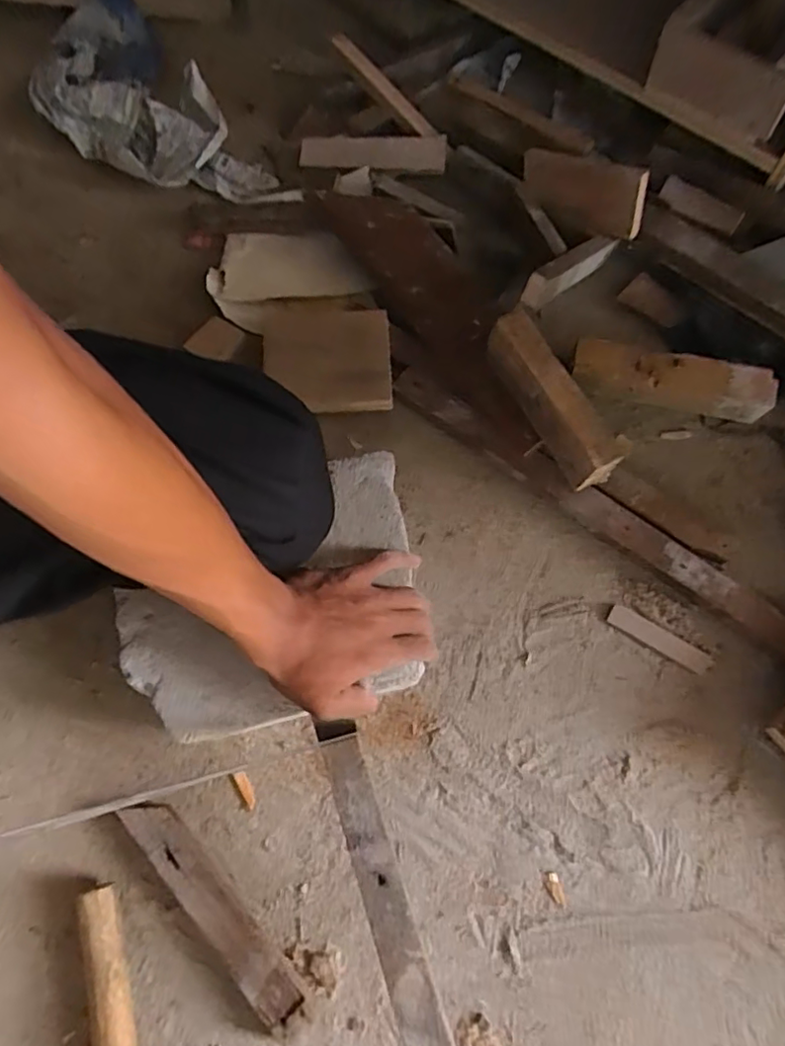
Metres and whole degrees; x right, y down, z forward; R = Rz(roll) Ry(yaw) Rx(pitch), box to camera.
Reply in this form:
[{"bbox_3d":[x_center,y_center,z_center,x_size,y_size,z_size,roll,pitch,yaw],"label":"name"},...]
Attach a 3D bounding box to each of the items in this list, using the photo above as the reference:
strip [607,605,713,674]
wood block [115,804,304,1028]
[{"bbox_3d":[0.238,0.105,0.538,0.093,0.004,0.022,30,71,11],"label":"strip"},{"bbox_3d":[-0.138,0.290,0.459,0.033,0.025,0.186,-42,74,-15],"label":"wood block"}]

